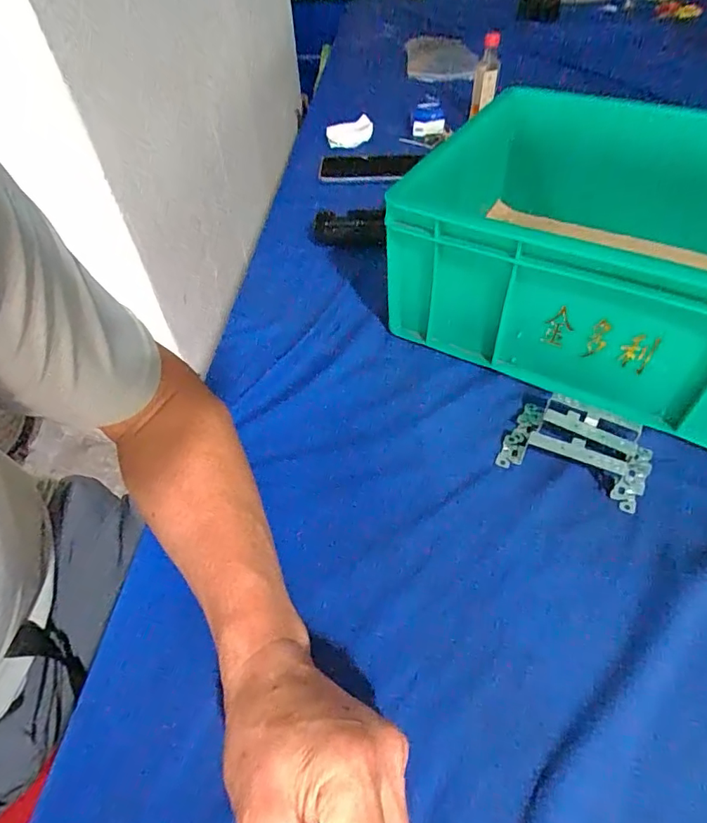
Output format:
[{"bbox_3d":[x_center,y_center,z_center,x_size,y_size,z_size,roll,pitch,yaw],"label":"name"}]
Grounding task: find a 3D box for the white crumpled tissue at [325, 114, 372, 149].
[{"bbox_3d":[-0.006,-0.456,0.813,0.076,0.045,0.031,-7,49,-3],"label":"white crumpled tissue"}]

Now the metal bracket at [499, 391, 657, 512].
[{"bbox_3d":[0.180,0.029,0.395,0.107,0.037,0.067,22,54,24],"label":"metal bracket"}]

